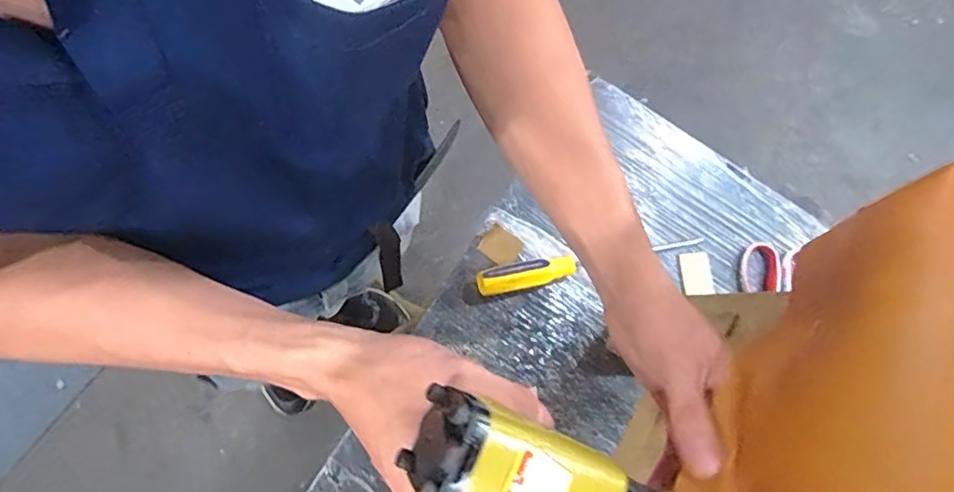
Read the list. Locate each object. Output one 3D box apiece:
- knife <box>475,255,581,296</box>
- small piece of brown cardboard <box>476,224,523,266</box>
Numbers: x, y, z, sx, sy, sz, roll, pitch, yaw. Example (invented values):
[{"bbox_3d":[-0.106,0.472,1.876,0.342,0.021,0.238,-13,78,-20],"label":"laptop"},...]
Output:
[{"bbox_3d":[0.057,0.032,0.656,0.115,0.024,0.030,-10,80,-10],"label":"knife"},{"bbox_3d":[0.027,0.001,0.674,0.044,0.005,0.040,39,76,1],"label":"small piece of brown cardboard"}]

